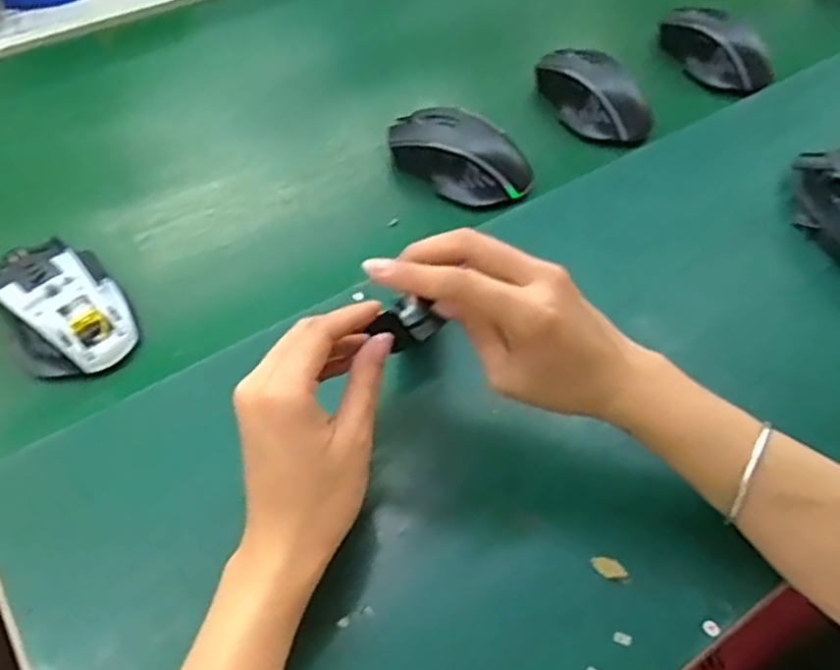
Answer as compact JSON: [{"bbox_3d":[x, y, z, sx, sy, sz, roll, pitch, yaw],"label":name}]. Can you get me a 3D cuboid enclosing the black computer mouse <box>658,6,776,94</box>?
[{"bbox_3d":[0.278,-0.271,0.677,0.055,0.048,0.110,-29,62,-21],"label":"black computer mouse"}]

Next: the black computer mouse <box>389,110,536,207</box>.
[{"bbox_3d":[0.030,-0.143,0.562,0.121,0.037,0.063,23,58,12],"label":"black computer mouse"}]

